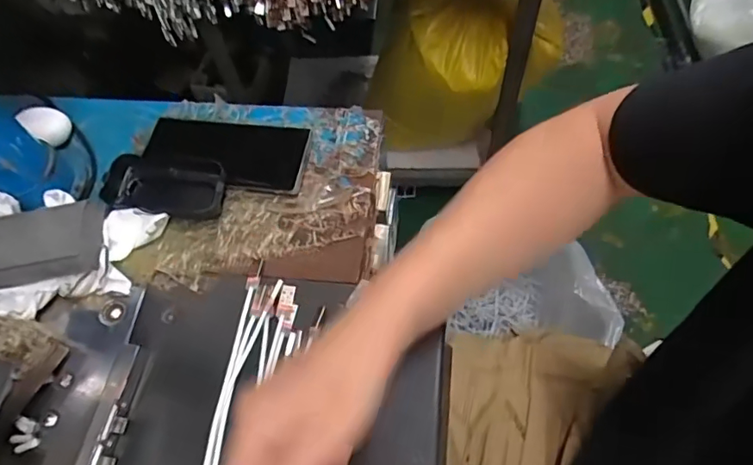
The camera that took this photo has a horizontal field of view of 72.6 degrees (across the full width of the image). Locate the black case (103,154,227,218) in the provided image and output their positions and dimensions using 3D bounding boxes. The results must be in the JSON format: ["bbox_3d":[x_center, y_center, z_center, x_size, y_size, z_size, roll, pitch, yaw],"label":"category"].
[{"bbox_3d":[-0.189,-0.045,0.473,0.108,0.031,0.055,5,62,7],"label":"black case"}]

